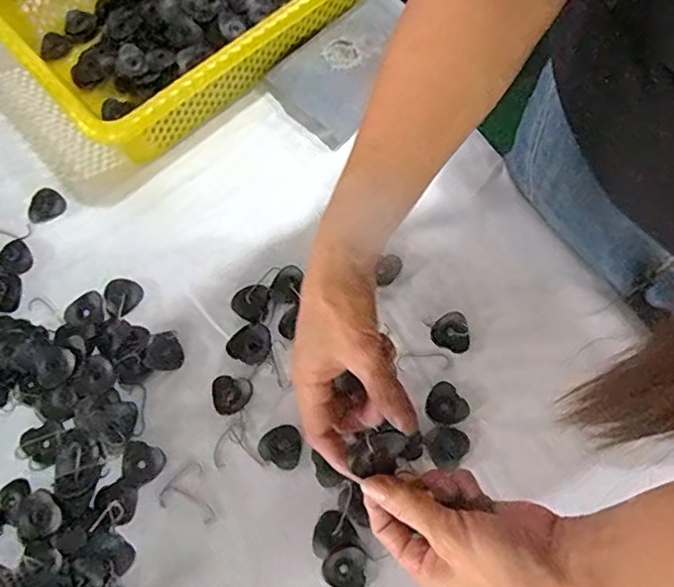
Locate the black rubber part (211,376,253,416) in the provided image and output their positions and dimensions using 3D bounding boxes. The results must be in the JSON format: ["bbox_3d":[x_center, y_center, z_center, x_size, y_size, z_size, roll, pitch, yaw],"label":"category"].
[{"bbox_3d":[-0.091,0.087,0.497,0.035,0.011,0.032,0,69,0],"label":"black rubber part"}]

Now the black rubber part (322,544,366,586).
[{"bbox_3d":[0.006,0.216,0.450,0.032,0.013,0.035,0,69,0],"label":"black rubber part"}]

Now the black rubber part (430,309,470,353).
[{"bbox_3d":[0.102,0.034,0.515,0.034,0.010,0.034,0,69,0],"label":"black rubber part"}]

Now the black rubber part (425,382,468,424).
[{"bbox_3d":[0.091,0.095,0.492,0.033,0.004,0.034,-36,73,-12],"label":"black rubber part"}]

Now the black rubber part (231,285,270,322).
[{"bbox_3d":[-0.078,0.006,0.528,0.032,0.004,0.035,0,69,0],"label":"black rubber part"}]

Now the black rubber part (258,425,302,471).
[{"bbox_3d":[-0.046,0.130,0.483,0.035,0.008,0.034,0,69,0],"label":"black rubber part"}]

